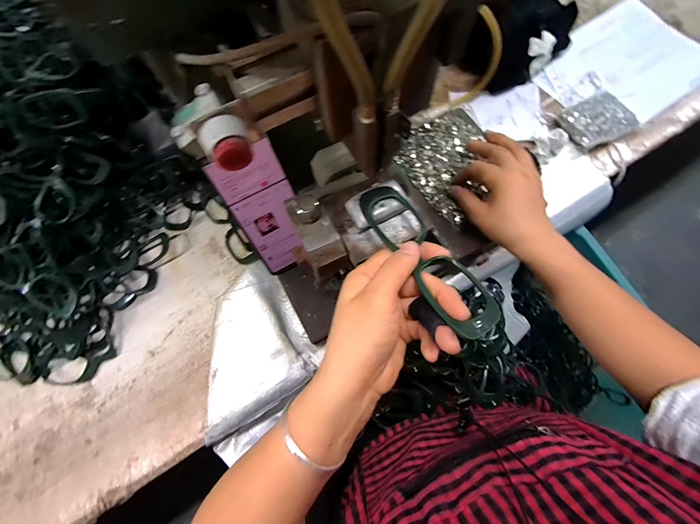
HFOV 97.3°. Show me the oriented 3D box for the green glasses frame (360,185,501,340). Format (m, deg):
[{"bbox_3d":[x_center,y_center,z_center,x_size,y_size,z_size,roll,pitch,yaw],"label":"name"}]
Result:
[{"bbox_3d":[0.057,-0.009,0.241,0.039,0.014,0.150,-28,61,-9],"label":"green glasses frame"}]

